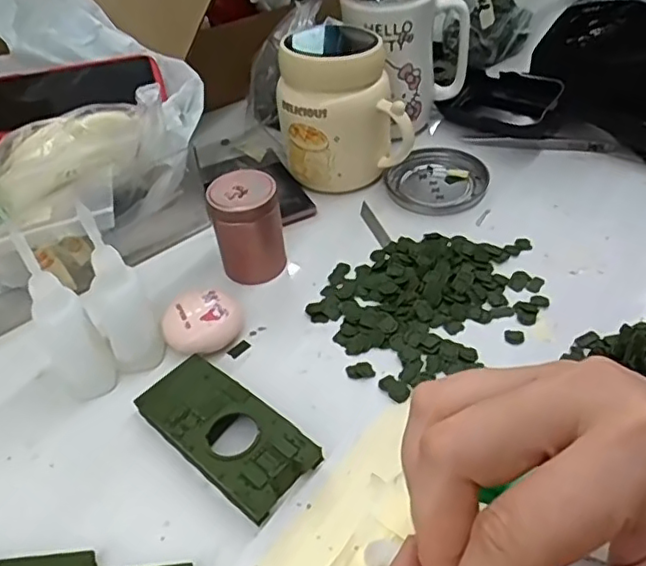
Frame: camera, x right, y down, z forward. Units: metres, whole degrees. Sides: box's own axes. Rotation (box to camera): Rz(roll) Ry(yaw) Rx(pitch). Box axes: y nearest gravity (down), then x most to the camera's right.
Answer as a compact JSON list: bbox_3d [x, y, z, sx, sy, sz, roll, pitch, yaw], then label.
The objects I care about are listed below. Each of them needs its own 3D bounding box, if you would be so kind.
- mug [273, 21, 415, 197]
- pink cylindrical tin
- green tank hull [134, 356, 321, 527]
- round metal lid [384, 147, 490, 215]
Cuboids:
[{"bbox_3d":[0.014,-0.140,0.471,0.095,0.109,0.094,-5,45,0],"label":"mug"},{"bbox_3d":[-0.050,-0.038,0.404,0.044,0.064,0.037,-11,45,-6],"label":"pink cylindrical tin"},{"bbox_3d":[-0.053,0.078,0.323,0.102,0.021,0.047,31,55,31],"label":"green tank hull"},{"bbox_3d":[0.090,-0.082,0.480,0.074,0.012,0.078,-3,45,3],"label":"round metal lid"}]

